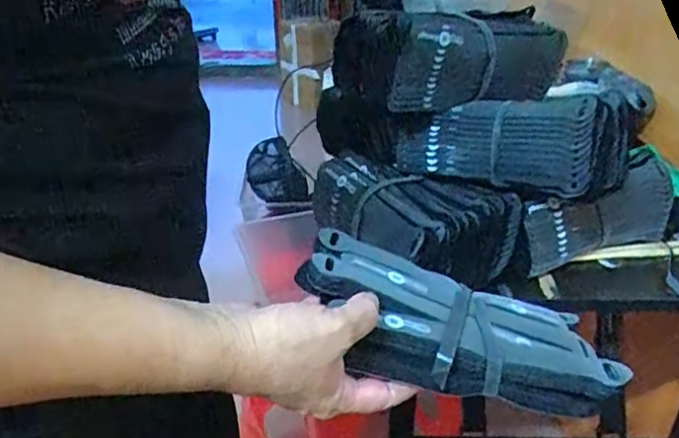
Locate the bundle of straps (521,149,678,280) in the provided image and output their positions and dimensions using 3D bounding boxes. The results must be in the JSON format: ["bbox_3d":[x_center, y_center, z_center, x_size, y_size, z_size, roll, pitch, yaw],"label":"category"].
[{"bbox_3d":[0.275,-0.001,0.605,0.201,0.081,0.045,-17,32,-27],"label":"bundle of straps"}]

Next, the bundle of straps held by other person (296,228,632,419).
[{"bbox_3d":[0.079,0.075,0.408,0.216,0.042,0.103,21,31,1],"label":"bundle of straps held by other person"}]

